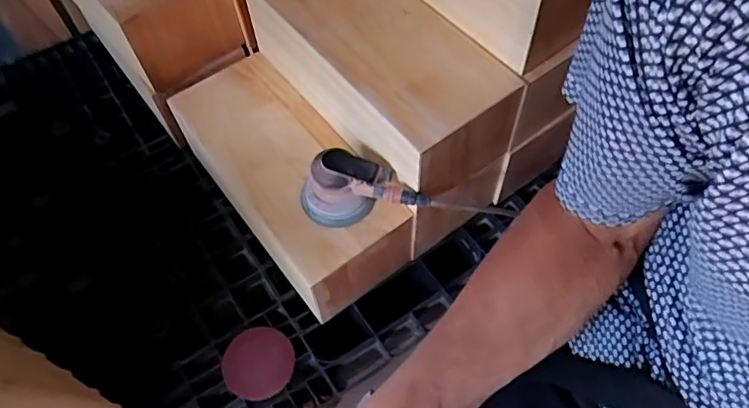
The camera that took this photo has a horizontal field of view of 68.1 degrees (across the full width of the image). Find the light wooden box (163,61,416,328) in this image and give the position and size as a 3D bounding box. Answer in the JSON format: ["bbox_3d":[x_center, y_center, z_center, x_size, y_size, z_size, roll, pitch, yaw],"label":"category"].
[{"bbox_3d":[-0.151,-0.054,0.986,0.201,0.152,0.462,-34,65,-18],"label":"light wooden box"}]

